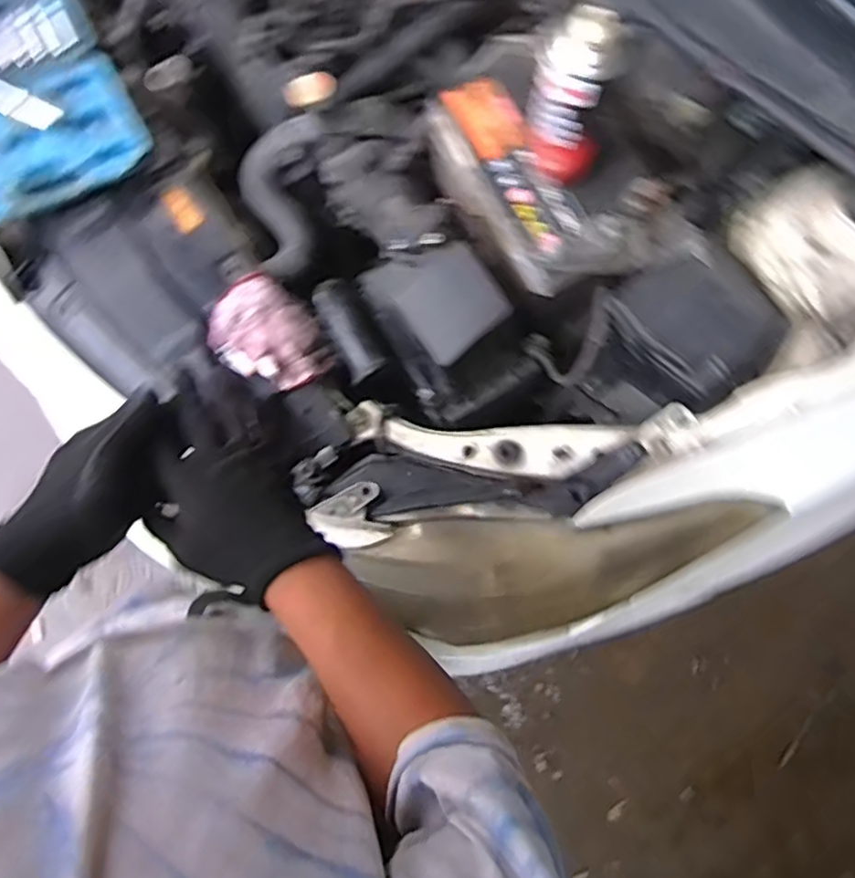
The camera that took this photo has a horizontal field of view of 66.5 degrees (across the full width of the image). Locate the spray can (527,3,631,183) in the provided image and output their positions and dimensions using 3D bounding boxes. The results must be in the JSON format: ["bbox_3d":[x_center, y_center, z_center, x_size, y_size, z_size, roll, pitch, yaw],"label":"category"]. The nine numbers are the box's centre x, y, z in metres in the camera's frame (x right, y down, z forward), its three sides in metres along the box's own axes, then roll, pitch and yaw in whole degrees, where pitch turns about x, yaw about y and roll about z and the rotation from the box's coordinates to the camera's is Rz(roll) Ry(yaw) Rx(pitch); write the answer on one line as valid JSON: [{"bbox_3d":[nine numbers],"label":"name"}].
[{"bbox_3d":[0.136,-0.324,0.620,0.070,0.176,0.068,0,77,1],"label":"spray can"}]

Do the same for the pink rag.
[{"bbox_3d":[-0.188,-0.127,0.784,0.149,0.032,0.110,37,80,9],"label":"pink rag"}]

